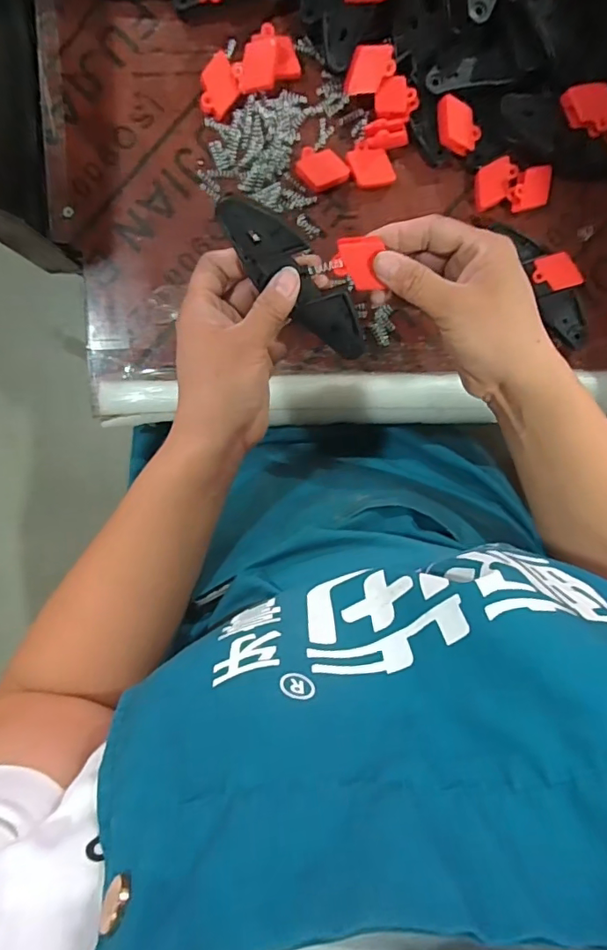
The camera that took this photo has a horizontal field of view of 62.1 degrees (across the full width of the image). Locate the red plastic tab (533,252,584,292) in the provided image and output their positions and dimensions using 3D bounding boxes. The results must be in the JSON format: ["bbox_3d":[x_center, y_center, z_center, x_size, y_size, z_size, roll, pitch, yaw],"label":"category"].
[{"bbox_3d":[0.217,-0.173,0.430,0.036,0.004,0.030,-13,92,11],"label":"red plastic tab"}]

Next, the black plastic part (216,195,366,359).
[{"bbox_3d":[-0.003,-0.120,0.316,0.035,0.017,0.124,-46,124,6],"label":"black plastic part"}]

